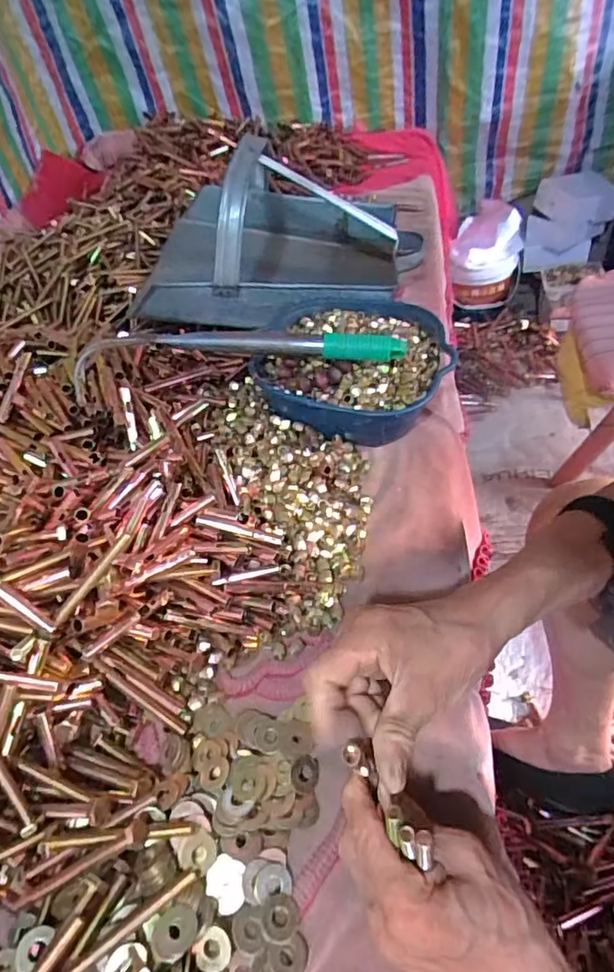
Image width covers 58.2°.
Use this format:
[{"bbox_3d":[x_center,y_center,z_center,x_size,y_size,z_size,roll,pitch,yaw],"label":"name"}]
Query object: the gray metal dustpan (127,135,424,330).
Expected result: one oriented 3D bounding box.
[{"bbox_3d":[-0.047,-0.389,0.836,0.422,0.222,0.322,1,48,2],"label":"gray metal dustpan"}]

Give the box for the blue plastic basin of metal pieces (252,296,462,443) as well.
[{"bbox_3d":[0.062,-0.147,0.673,0.218,0.093,0.231,-3,47,4],"label":"blue plastic basin of metal pieces"}]

